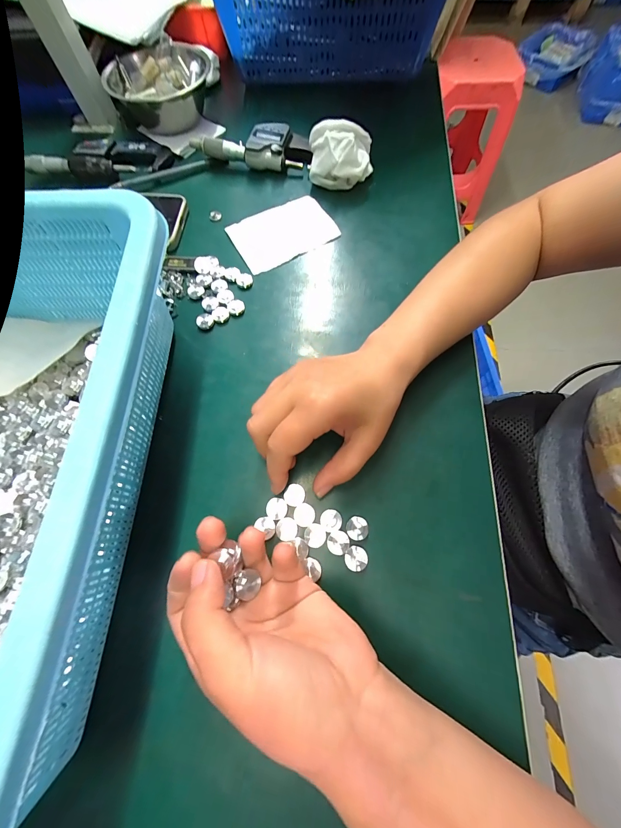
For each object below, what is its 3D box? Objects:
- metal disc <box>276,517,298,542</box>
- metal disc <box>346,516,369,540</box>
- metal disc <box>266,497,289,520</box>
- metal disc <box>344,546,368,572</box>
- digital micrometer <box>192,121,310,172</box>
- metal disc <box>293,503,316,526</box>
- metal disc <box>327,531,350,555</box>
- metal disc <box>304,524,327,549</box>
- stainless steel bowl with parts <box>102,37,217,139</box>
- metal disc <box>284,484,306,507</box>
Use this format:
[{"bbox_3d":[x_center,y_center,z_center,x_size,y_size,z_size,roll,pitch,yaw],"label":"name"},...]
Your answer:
[{"bbox_3d":[-0.017,0.081,0.210,0.015,0.004,0.015,-1,69,2],"label":"metal disc"},{"bbox_3d":[0.033,0.080,0.209,0.016,0.004,0.015,-1,69,2],"label":"metal disc"},{"bbox_3d":[-0.024,0.068,0.215,0.015,0.004,0.015,-1,69,2],"label":"metal disc"},{"bbox_3d":[0.031,0.098,0.202,0.015,0.004,0.015,-1,69,2],"label":"metal disc"},{"bbox_3d":[-0.066,-0.310,0.348,0.134,0.033,0.047,7,70,5],"label":"digital micrometer"},{"bbox_3d":[-0.004,0.072,0.213,0.015,0.004,0.015,-1,69,2],"label":"metal disc"},{"bbox_3d":[0.019,0.088,0.205,0.015,0.004,0.015,-1,69,2],"label":"metal disc"},{"bbox_3d":[0.003,0.085,0.207,0.015,0.004,0.015,-1,69,2],"label":"metal disc"},{"bbox_3d":[-0.182,-0.416,0.379,0.135,0.052,0.135,-12,69,-3],"label":"stainless steel bowl with parts"},{"bbox_3d":[-0.012,0.059,0.218,0.015,0.004,0.015,-1,69,2],"label":"metal disc"}]

